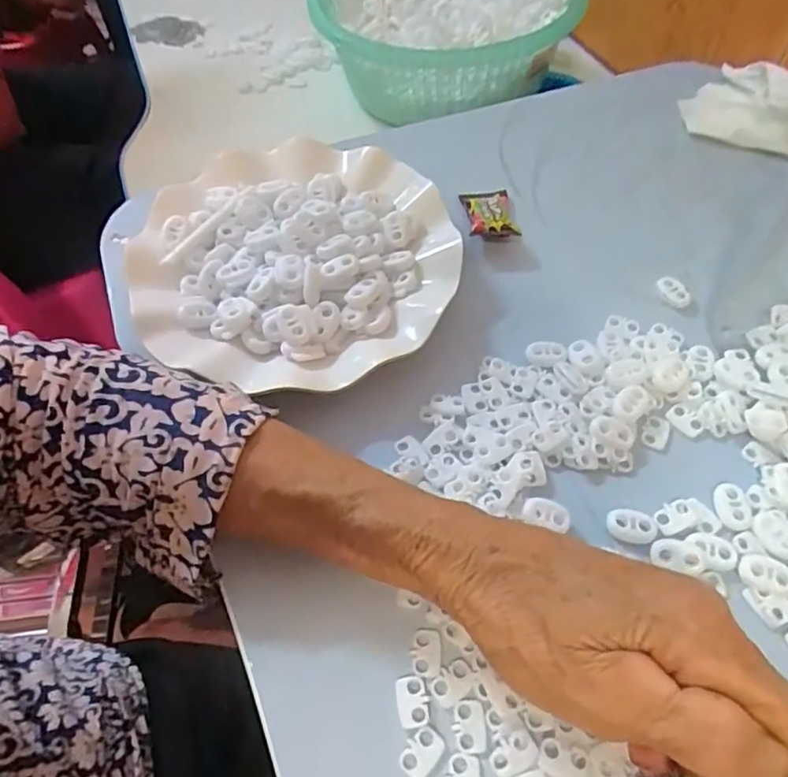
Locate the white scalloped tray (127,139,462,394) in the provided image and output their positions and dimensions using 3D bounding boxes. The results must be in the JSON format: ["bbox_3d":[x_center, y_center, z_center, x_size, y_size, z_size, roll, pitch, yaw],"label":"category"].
[{"bbox_3d":[-0.060,-0.074,0.352,0.186,0.040,0.189,-36,61,-22],"label":"white scalloped tray"}]

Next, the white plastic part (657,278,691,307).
[{"bbox_3d":[0.164,-0.057,0.347,0.014,0.004,0.021,-19,56,-12],"label":"white plastic part"}]

